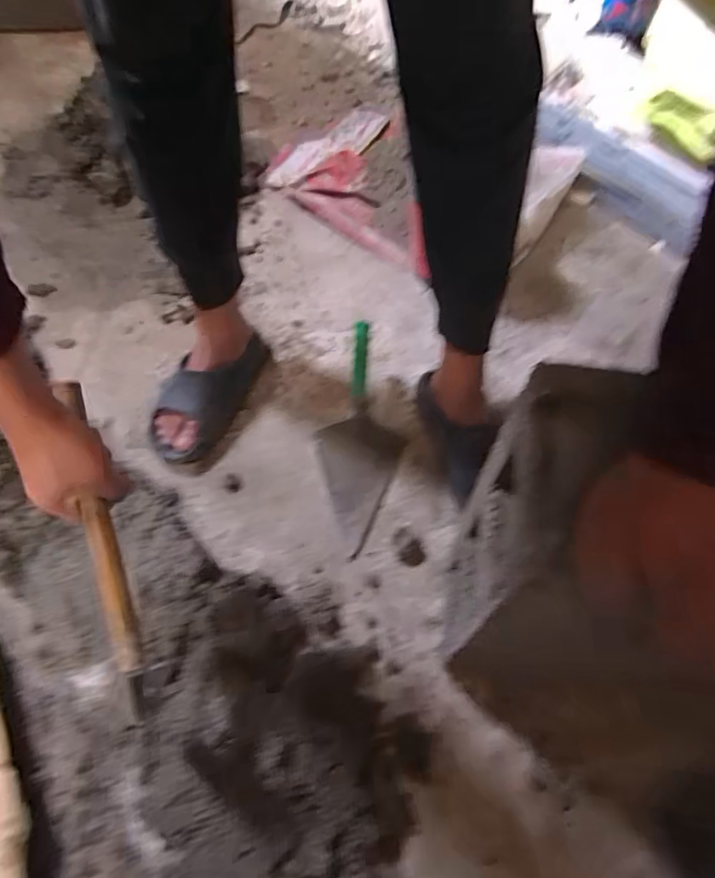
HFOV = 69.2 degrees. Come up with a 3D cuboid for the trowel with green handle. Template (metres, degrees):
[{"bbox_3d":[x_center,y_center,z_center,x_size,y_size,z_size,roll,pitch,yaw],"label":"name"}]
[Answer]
[{"bbox_3d":[-0.001,-0.002,0.775,0.130,0.072,0.352,1,70,2],"label":"trowel with green handle"}]

